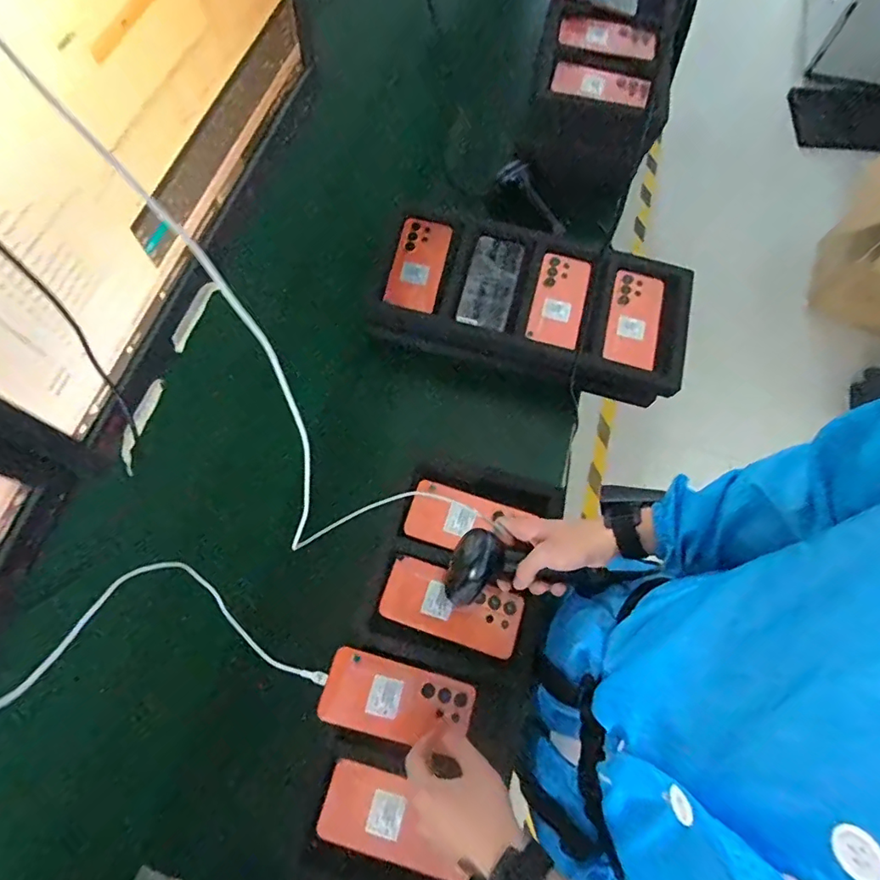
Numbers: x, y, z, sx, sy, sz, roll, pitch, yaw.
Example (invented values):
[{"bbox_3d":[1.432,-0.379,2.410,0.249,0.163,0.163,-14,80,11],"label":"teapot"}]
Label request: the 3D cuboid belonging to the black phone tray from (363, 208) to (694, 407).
[{"bbox_3d":[0.145,-0.225,0.803,0.478,0.058,0.253,15,70,4],"label":"black phone tray"}]

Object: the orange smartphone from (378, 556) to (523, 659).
[{"bbox_3d":[0.015,0.206,0.632,0.170,0.007,0.079,18,70,5],"label":"orange smartphone"}]

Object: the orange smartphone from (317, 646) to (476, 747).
[{"bbox_3d":[-0.049,0.305,0.592,0.171,0.016,0.080,20,74,-4],"label":"orange smartphone"}]

